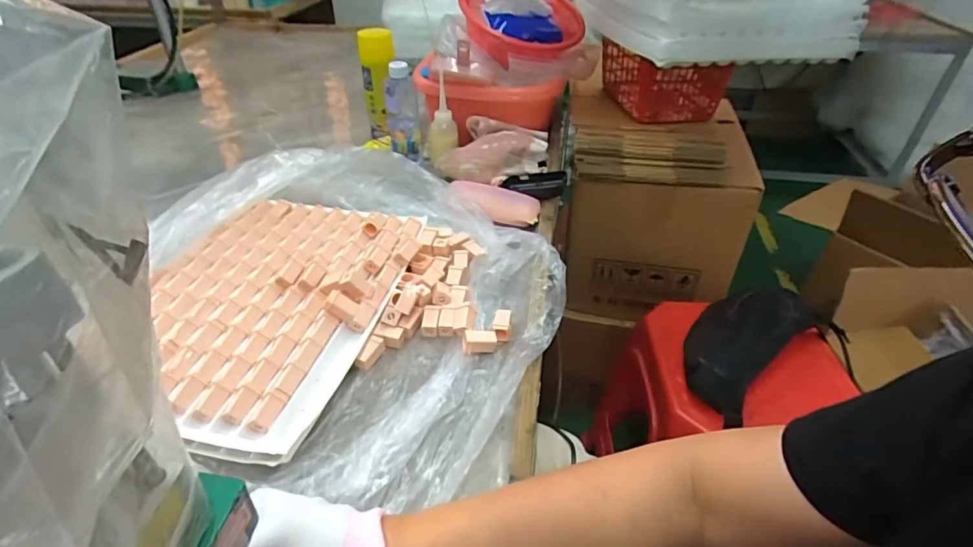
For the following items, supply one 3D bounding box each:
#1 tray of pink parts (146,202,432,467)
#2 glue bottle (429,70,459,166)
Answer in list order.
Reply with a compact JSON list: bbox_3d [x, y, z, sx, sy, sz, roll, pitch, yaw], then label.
[{"bbox_3d":[-0.262,0.024,0.604,0.284,0.045,0.392,9,39,12],"label":"tray of pink parts"},{"bbox_3d":[-0.075,-0.271,0.882,0.050,0.151,0.038,-25,45,-29],"label":"glue bottle"}]

